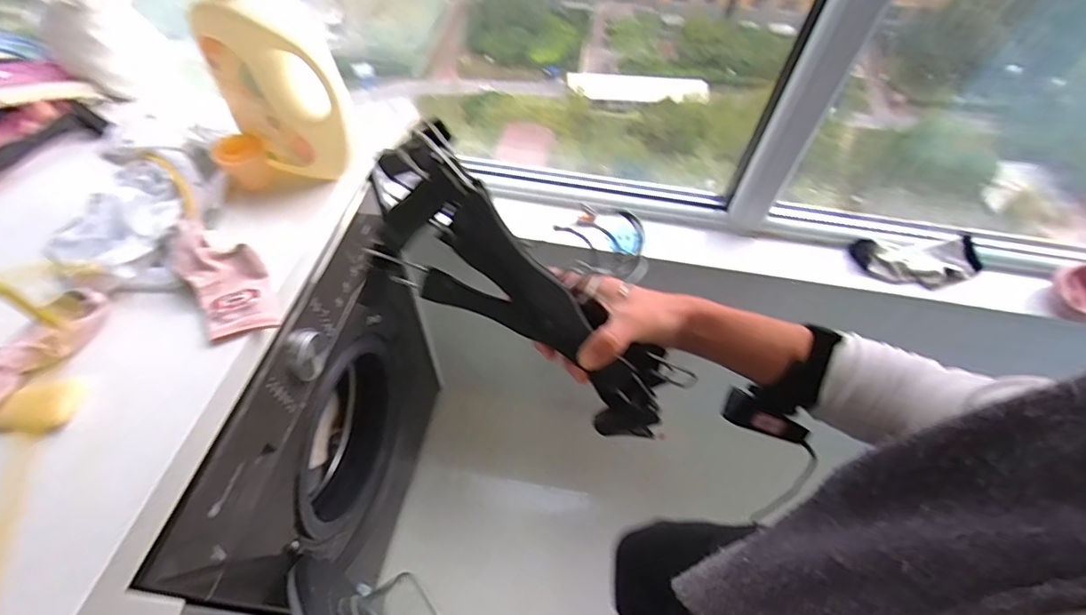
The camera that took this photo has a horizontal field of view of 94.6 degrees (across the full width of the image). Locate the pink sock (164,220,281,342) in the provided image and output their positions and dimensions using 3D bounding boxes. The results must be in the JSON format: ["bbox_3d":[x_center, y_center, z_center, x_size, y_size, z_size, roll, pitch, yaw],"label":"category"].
[{"bbox_3d":[-0.360,-0.033,0.564,0.081,0.032,0.160,-39,78,-25],"label":"pink sock"}]

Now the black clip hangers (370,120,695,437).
[{"bbox_3d":[-0.012,-0.004,0.387,0.280,0.111,0.057,42,56,-19],"label":"black clip hangers"}]

